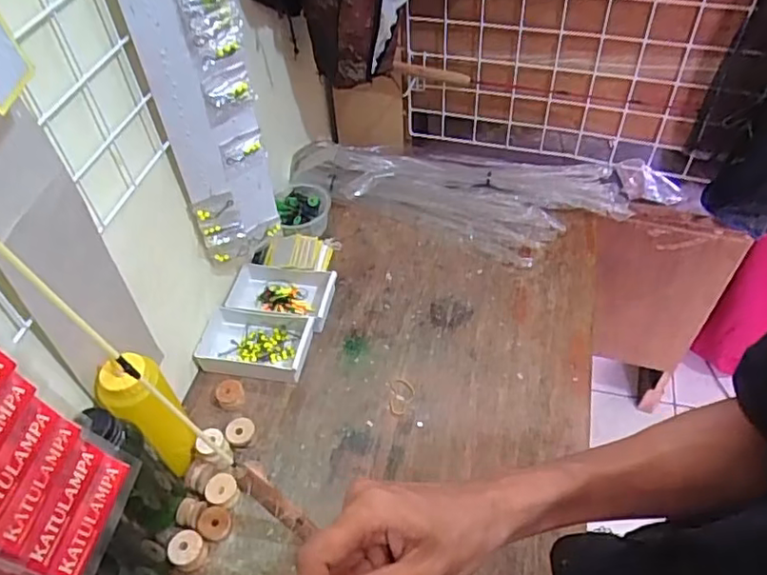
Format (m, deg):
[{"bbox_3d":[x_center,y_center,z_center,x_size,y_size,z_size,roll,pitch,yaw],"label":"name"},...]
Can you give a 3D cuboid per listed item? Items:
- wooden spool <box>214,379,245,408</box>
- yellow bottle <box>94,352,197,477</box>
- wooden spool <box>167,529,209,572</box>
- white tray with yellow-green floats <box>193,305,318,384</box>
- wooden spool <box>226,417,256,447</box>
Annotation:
[{"bbox_3d":[-0.193,0.132,0.755,0.035,0.020,0.030,-7,49,-2],"label":"wooden spool"},{"bbox_3d":[-0.241,0.139,0.637,0.059,0.182,0.048,-36,56,-24],"label":"yellow bottle"},{"bbox_3d":[-0.204,0.275,0.632,0.036,0.025,0.034,-2,49,2],"label":"wooden spool"},{"bbox_3d":[-0.168,0.073,0.800,0.140,0.033,0.093,3,50,6],"label":"white tray with yellow-green floats"},{"bbox_3d":[-0.168,0.172,0.716,0.032,0.023,0.030,-2,49,2],"label":"wooden spool"}]

